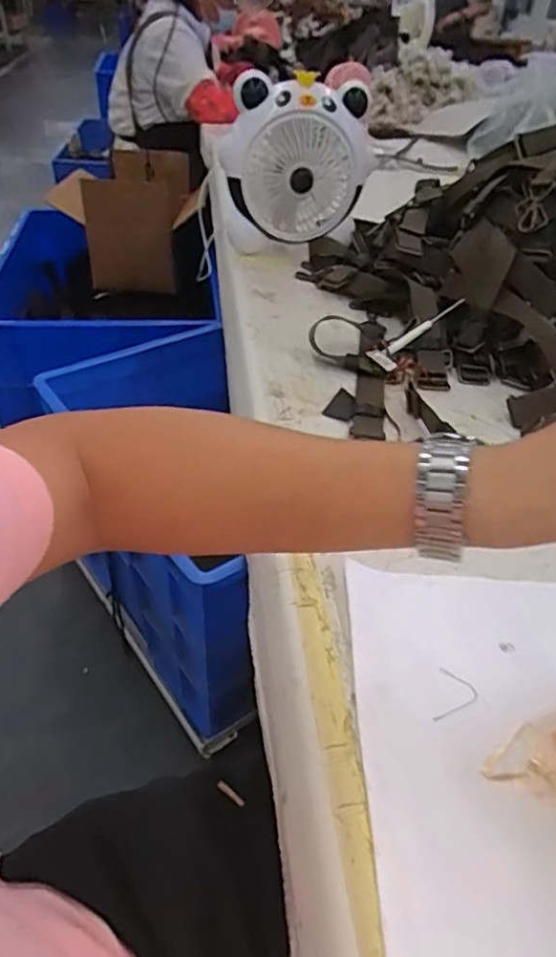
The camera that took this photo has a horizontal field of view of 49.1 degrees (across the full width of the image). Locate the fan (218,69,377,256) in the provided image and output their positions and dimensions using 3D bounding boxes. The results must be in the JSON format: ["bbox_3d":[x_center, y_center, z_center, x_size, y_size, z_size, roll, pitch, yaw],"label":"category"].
[{"bbox_3d":[0.030,-0.520,1.028,0.261,0.239,0.095,-2,41,-6],"label":"fan"}]

